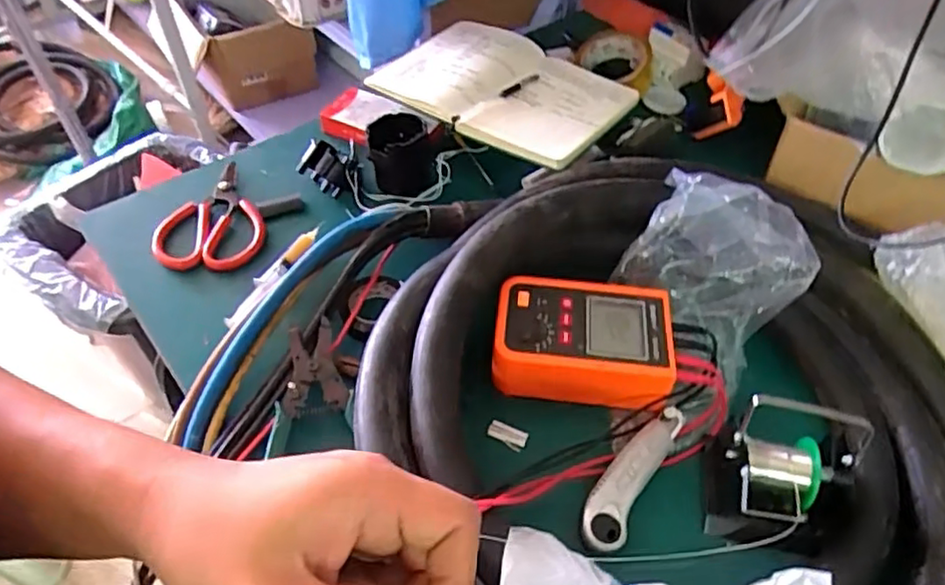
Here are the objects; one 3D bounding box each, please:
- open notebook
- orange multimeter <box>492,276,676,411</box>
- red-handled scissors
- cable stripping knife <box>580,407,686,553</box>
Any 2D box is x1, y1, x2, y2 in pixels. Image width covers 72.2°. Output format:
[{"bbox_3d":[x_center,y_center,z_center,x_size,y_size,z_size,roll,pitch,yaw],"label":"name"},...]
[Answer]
[{"bbox_3d":[0.032,-0.263,0.813,0.304,0.033,0.222,29,54,21],"label":"open notebook"},{"bbox_3d":[0.099,0.044,0.594,0.154,0.053,0.104,5,49,2],"label":"orange multimeter"},{"bbox_3d":[-0.295,-0.087,0.734,0.113,0.024,0.175,-7,50,-8],"label":"red-handled scissors"},{"bbox_3d":[0.133,0.146,0.535,0.036,0.017,0.147,28,54,21],"label":"cable stripping knife"}]

